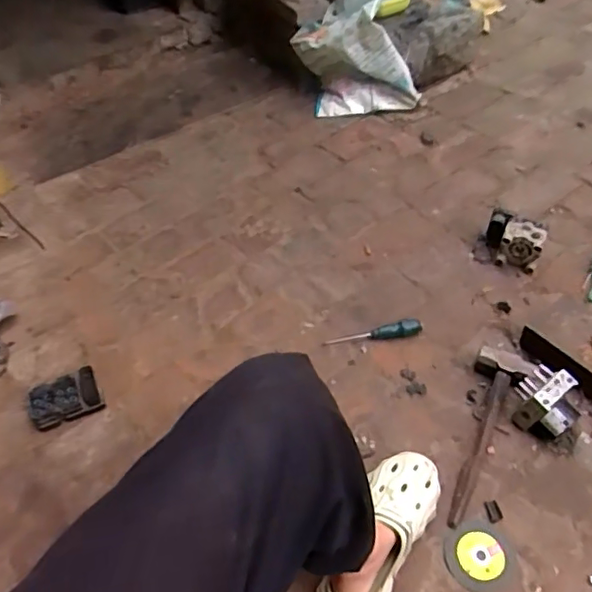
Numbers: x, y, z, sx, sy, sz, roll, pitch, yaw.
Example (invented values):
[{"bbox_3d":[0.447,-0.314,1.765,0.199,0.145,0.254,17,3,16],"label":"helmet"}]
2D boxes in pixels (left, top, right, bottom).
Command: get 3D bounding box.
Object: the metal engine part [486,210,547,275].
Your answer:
[{"bbox_3d":[0.456,-0.111,1.206,0.121,0.094,0.070,23,55,25],"label":"metal engine part"}]

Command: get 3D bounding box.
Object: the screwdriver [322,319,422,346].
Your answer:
[{"bbox_3d":[0.151,0.074,1.118,0.190,0.025,0.029,-8,47,-3],"label":"screwdriver"}]

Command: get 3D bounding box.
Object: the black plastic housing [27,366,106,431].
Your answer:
[{"bbox_3d":[-0.425,0.188,1.047,0.129,0.049,0.084,-24,50,-14],"label":"black plastic housing"}]

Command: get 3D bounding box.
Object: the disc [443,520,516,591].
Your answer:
[{"bbox_3d":[0.271,0.382,0.845,0.100,0.008,0.096,-2,48,2],"label":"disc"}]

